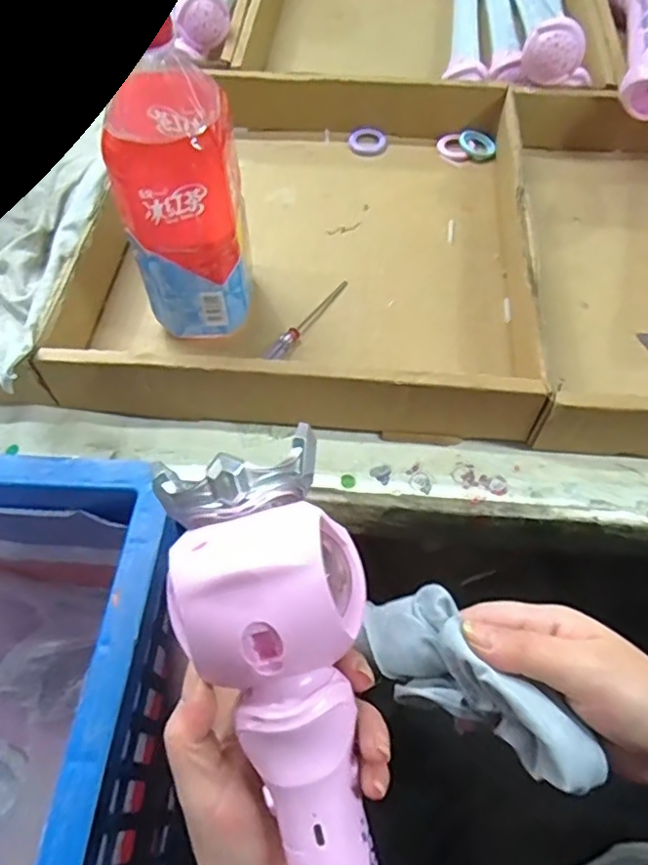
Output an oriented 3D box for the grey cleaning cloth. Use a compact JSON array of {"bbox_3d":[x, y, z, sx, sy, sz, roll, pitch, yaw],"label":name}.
[{"bbox_3d":[0.072,0.119,0.296,0.122,0.041,0.048,32,67,26],"label":"grey cleaning cloth"}]

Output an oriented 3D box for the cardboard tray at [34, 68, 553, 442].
[{"bbox_3d":[-0.006,-0.178,0.522,0.342,0.067,0.375,4,61,4],"label":"cardboard tray"}]

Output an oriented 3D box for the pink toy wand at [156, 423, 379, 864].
[{"bbox_3d":[0.004,0.175,0.253,0.082,0.047,0.344,-15,88,-6],"label":"pink toy wand"}]

